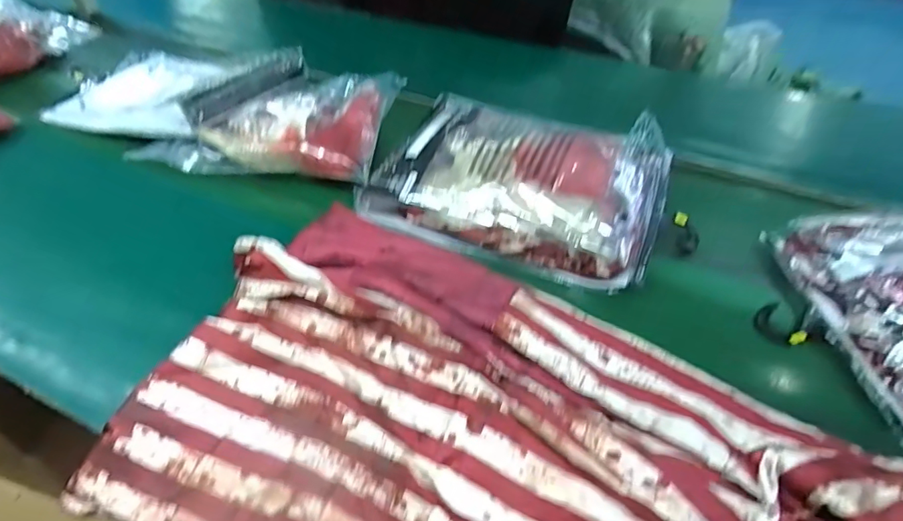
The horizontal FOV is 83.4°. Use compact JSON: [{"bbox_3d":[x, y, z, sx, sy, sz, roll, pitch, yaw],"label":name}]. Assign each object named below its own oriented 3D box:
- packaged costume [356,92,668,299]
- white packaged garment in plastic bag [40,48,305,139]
[{"bbox_3d":[0.105,-0.132,0.748,0.397,0.088,0.298,15,47,13],"label":"packaged costume"},{"bbox_3d":[-0.529,-0.328,0.968,0.403,0.064,0.305,5,43,19],"label":"white packaged garment in plastic bag"}]

